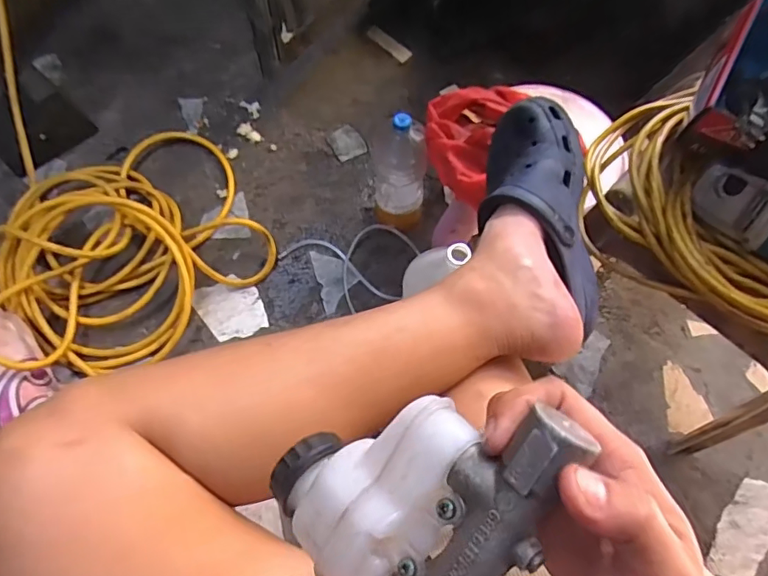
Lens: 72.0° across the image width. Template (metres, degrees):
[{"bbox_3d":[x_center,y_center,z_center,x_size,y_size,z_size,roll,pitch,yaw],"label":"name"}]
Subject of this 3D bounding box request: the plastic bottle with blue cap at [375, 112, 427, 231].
[{"bbox_3d":[0.032,-0.223,1.039,0.100,0.315,0.084,4,67,1],"label":"plastic bottle with blue cap"}]

